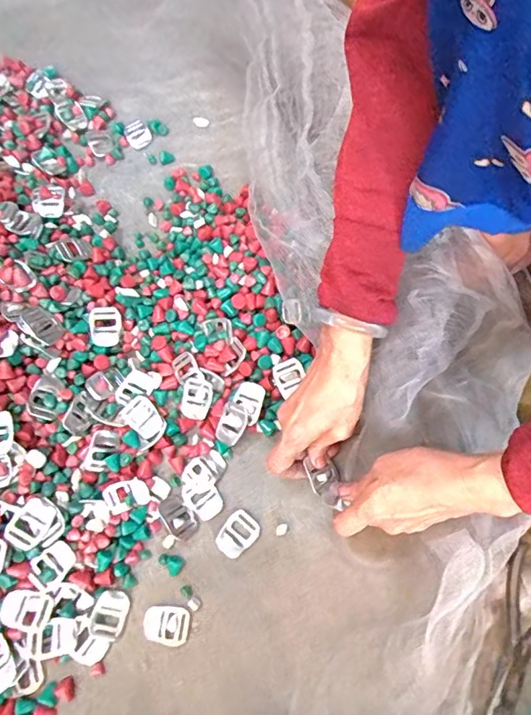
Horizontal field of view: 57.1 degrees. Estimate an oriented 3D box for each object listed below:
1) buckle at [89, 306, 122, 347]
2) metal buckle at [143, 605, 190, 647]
[{"bbox_3d":[-0.159,-0.031,0.487,0.029,0.004,0.040,-5,89,-17],"label":"buckle"},{"bbox_3d":[-0.087,0.233,0.427,0.040,0.004,0.030,10,74,3],"label":"metal buckle"}]

